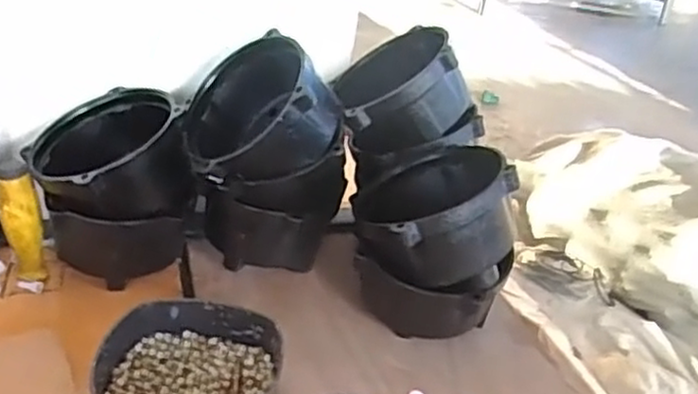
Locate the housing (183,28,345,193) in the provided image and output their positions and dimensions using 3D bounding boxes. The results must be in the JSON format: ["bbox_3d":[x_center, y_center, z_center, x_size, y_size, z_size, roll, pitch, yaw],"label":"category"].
[{"bbox_3d":[-0.072,-0.066,0.608,0.077,0.129,0.136,37,-2,-40],"label":"housing"}]

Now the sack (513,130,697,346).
[{"bbox_3d":[0.667,0.032,1.556,0.277,0.261,0.684,-7,31,-24],"label":"sack"}]

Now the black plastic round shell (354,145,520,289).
[{"bbox_3d":[0.068,0.009,0.592,0.123,0.066,0.145,-25,27,-4],"label":"black plastic round shell"}]

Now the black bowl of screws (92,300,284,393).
[{"bbox_3d":[-0.110,0.125,0.489,0.117,0.039,0.126,6,28,-3],"label":"black bowl of screws"}]

